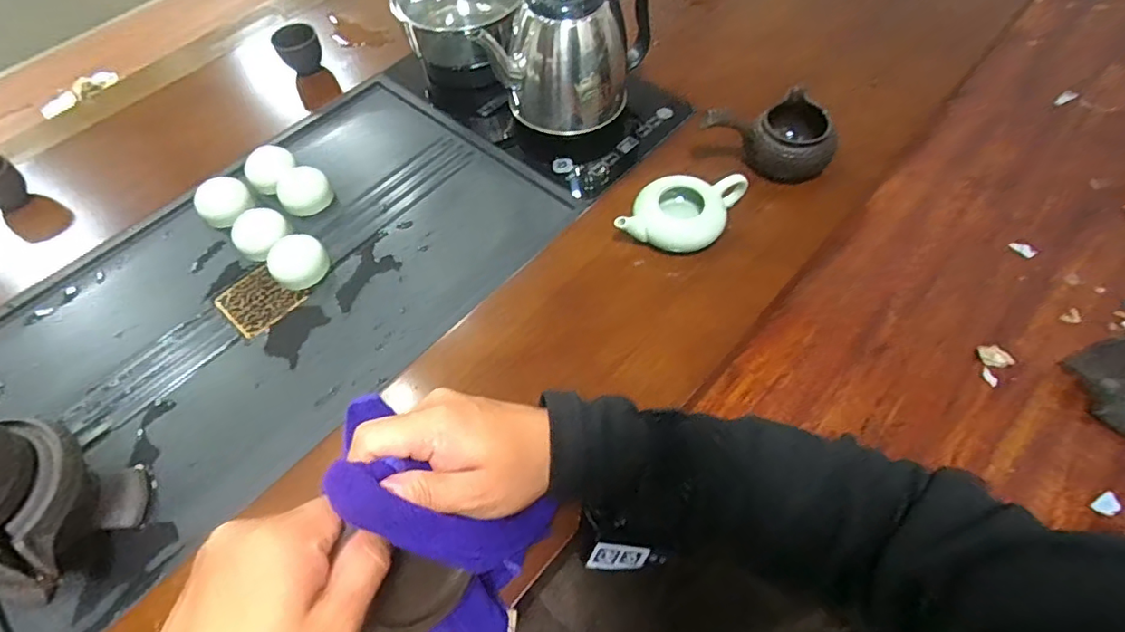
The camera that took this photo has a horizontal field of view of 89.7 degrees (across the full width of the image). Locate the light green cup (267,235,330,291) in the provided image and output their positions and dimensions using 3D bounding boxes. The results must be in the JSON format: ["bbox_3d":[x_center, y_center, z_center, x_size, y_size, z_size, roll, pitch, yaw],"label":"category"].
[{"bbox_3d":[-0.271,-0.056,0.581,0.055,0.029,0.048,-34,62,-17],"label":"light green cup"}]

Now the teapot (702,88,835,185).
[{"bbox_3d":[0.219,-0.199,0.604,0.134,0.070,0.088,13,59,11],"label":"teapot"}]

